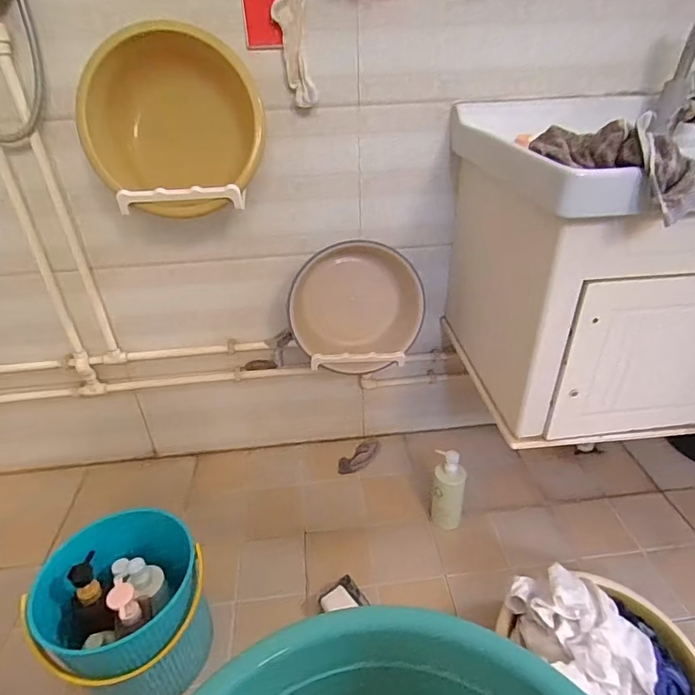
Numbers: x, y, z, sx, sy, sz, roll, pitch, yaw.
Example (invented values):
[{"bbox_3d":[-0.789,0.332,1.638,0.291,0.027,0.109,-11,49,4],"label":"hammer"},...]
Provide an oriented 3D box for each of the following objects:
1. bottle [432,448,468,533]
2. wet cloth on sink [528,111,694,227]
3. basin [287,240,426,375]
[{"bbox_3d":[0.235,0.340,1.090,0.073,0.198,0.070,8,35,14],"label":"bottle"},{"bbox_3d":[0.343,-0.245,0.615,0.082,0.089,0.216,-21,38,-27],"label":"wet cloth on sink"},{"bbox_3d":[0.020,-0.088,1.030,0.285,0.277,0.102,-4,15,-2],"label":"basin"}]

